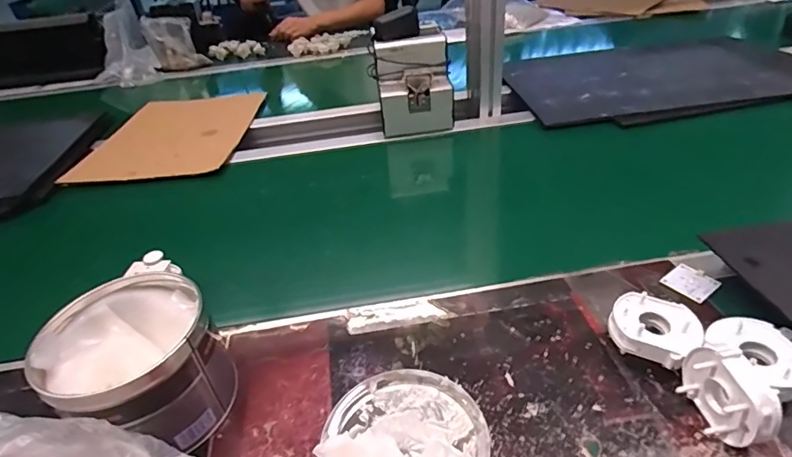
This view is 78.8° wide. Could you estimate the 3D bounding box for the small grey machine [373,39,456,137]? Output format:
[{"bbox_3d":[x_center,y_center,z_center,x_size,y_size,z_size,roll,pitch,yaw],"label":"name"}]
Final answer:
[{"bbox_3d":[0.032,-0.245,0.834,0.124,0.136,0.073,-9,36,-1],"label":"small grey machine"}]

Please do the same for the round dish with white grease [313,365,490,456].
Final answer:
[{"bbox_3d":[0.005,0.161,0.375,0.125,0.033,0.129,-5,36,4],"label":"round dish with white grease"}]

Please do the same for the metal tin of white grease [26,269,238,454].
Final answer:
[{"bbox_3d":[-0.215,0.120,0.411,0.120,0.102,0.127,-29,42,-27],"label":"metal tin of white grease"}]

